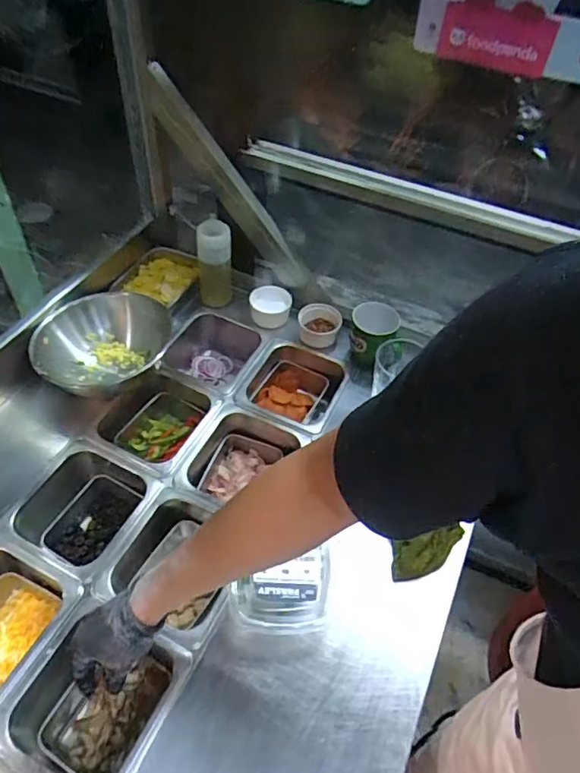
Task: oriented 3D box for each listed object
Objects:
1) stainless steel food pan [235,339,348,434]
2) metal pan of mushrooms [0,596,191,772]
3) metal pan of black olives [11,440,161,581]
[{"bbox_3d":[0.003,0.013,0.942,0.150,0.085,0.171,20,51,11],"label":"stainless steel food pan"},{"bbox_3d":[-0.228,0.377,0.641,0.155,0.100,0.173,24,52,14],"label":"metal pan of mushrooms"},{"bbox_3d":[-0.291,0.190,0.780,0.159,0.108,0.168,23,52,13],"label":"metal pan of black olives"}]

